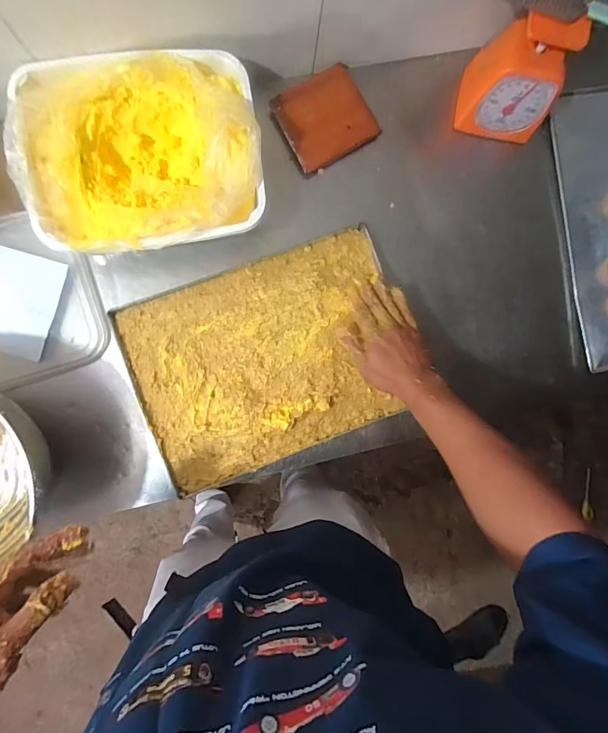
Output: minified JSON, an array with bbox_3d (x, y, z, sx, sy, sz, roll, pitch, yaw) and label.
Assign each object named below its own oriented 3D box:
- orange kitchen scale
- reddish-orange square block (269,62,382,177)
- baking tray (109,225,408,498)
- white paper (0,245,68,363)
[{"bbox_3d":[0.321,-0.438,0.586,0.118,0.163,0.111,9,86,-5],"label":"orange kitchen scale"},{"bbox_3d":[0.032,-0.390,0.623,0.143,0.016,0.127,-32,99,-6],"label":"reddish-orange square block"},{"bbox_3d":[-0.050,-0.011,0.606,0.400,0.024,0.291,-21,89,-6],"label":"baking tray"},{"bbox_3d":[-0.417,-0.093,0.578,0.107,0.017,0.145,15,85,-4],"label":"white paper"}]

